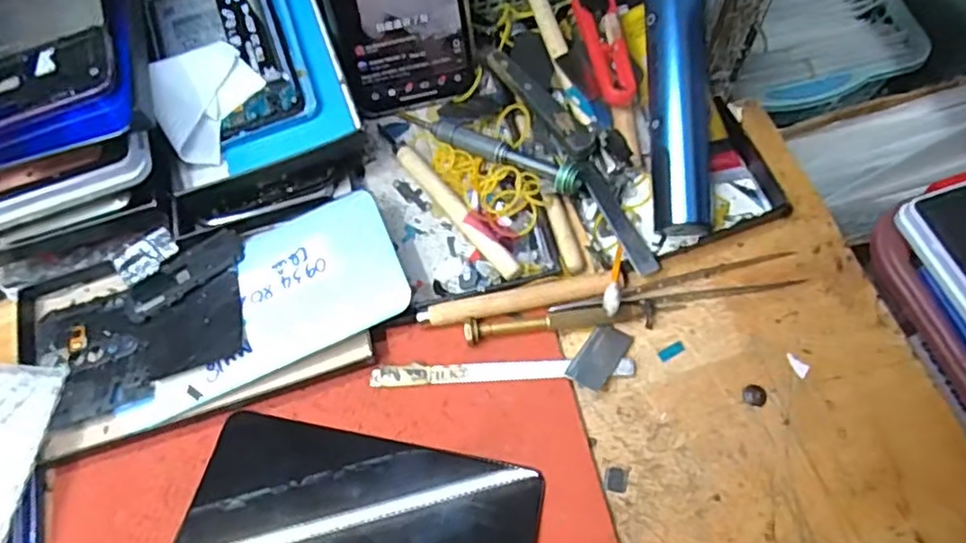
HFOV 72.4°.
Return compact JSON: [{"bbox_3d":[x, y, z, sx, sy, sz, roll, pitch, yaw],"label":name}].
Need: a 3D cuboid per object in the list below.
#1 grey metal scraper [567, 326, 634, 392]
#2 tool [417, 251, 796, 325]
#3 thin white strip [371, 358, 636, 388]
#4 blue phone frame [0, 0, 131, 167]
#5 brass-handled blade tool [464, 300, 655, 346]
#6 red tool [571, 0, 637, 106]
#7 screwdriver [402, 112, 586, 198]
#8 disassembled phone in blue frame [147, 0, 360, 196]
[{"bbox_3d":[0.058,0.042,0.329,0.019,0.004,0.037,31,55,18],"label":"grey metal scraper"},{"bbox_3d":[0.064,0.008,0.340,0.191,0.010,0.012,-10,66,-1],"label":"tool"},{"bbox_3d":[0.010,0.049,0.328,0.130,0.004,0.010,-4,66,2],"label":"thin white strip"},{"bbox_3d":[-0.221,-0.128,0.330,0.074,0.012,0.171,-19,66,-3],"label":"blue phone frame"},{"bbox_3d":[0.040,0.024,0.332,0.096,0.013,0.015,-7,66,1],"label":"brass-handled blade tool"},{"bbox_3d":[0.069,-0.137,0.385,0.026,0.013,0.101,-6,66,1],"label":"red tool"},{"bbox_3d":[0.001,-0.069,0.372,0.126,0.015,0.015,26,70,26],"label":"screwdriver"},{"bbox_3d":[-0.142,-0.137,0.377,0.095,0.010,0.172,-20,66,-5],"label":"disassembled phone in blue frame"}]

